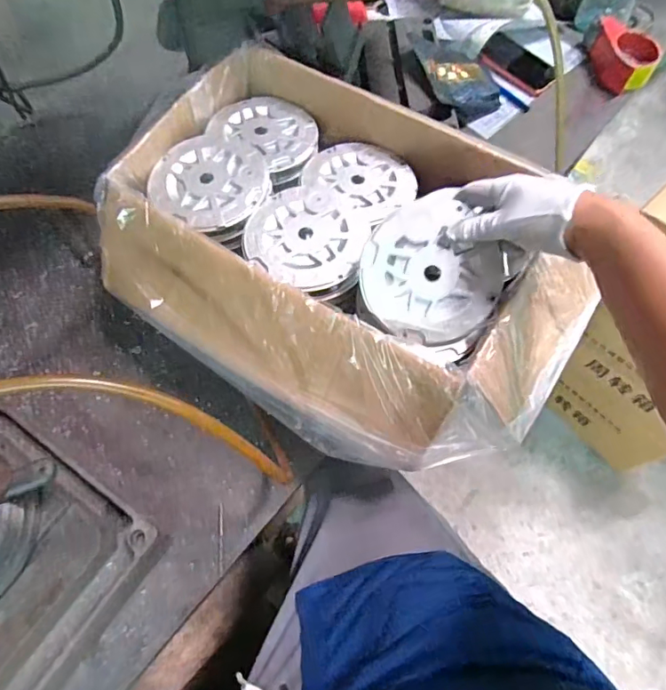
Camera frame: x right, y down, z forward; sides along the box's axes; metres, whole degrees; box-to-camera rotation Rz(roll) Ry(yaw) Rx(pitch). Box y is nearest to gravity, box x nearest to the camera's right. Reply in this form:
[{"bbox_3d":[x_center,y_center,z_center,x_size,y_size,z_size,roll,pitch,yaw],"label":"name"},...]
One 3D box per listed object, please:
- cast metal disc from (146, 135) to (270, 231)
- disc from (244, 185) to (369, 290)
[{"bbox_3d":[-0.145,-0.190,0.582,0.136,0.010,0.120,30,70,13],"label":"cast metal disc"},{"bbox_3d":[-0.030,-0.121,0.552,0.131,0.008,0.126,0,66,1],"label":"disc"}]

